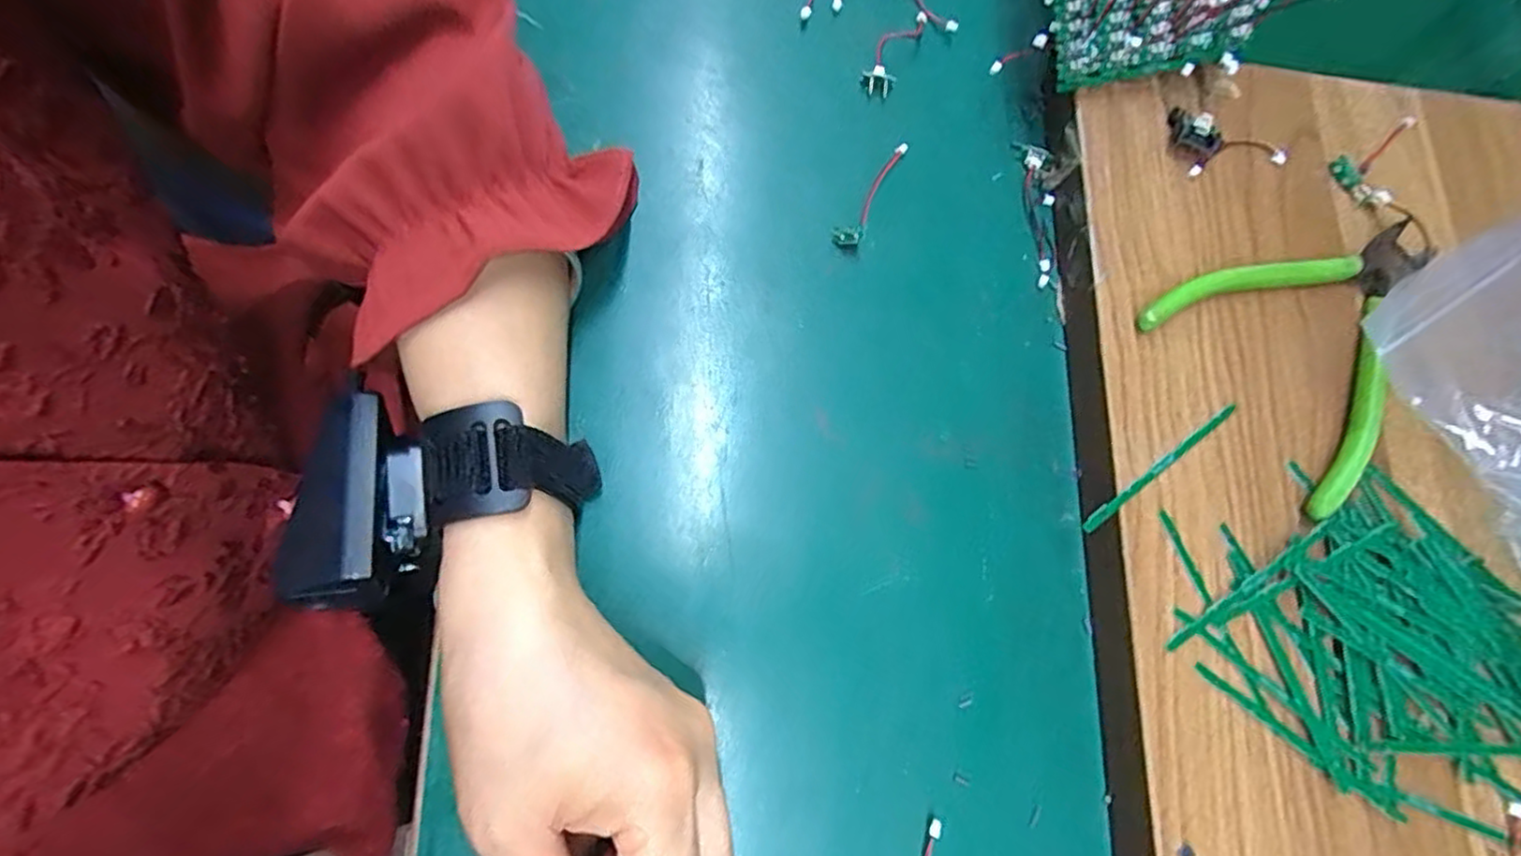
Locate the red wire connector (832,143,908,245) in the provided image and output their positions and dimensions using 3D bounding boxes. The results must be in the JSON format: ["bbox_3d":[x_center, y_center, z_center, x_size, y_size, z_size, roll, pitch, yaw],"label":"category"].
[{"bbox_3d":[0.052,-0.109,0.314,0.013,0.013,0.064,29,74,0],"label":"red wire connector"}]

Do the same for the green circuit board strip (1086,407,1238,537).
[{"bbox_3d":[0.159,0.016,0.269,0.086,0.006,0.004,-33,83,-15],"label":"green circuit board strip"}]

